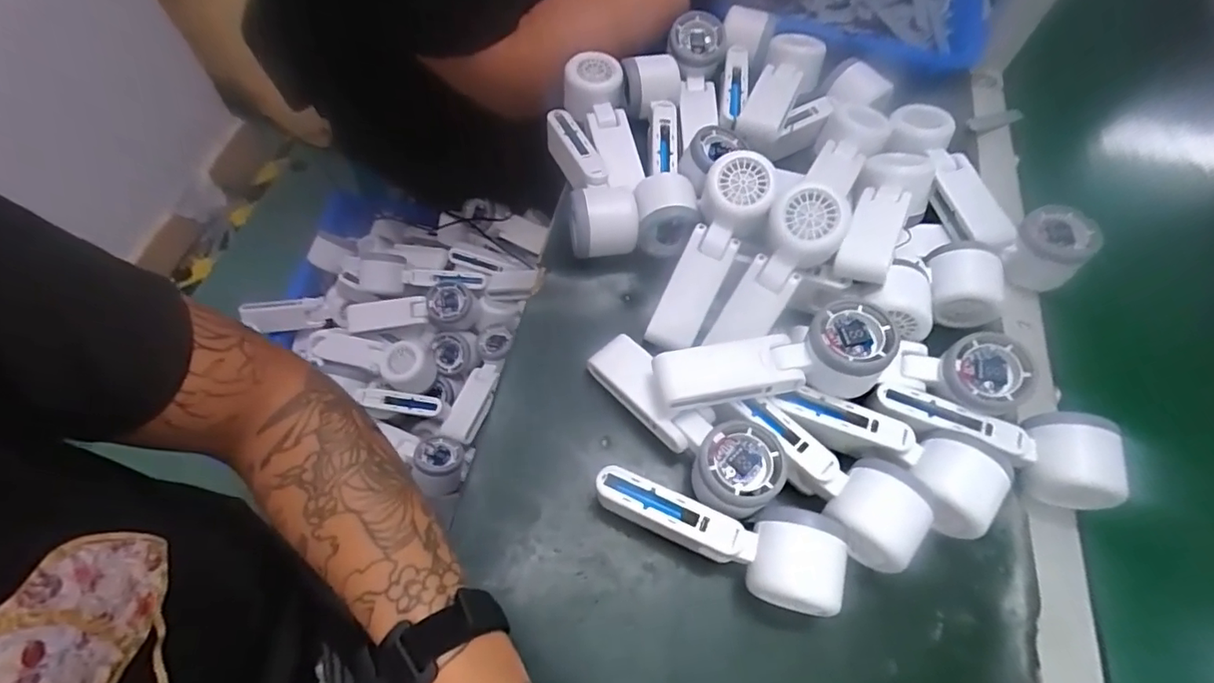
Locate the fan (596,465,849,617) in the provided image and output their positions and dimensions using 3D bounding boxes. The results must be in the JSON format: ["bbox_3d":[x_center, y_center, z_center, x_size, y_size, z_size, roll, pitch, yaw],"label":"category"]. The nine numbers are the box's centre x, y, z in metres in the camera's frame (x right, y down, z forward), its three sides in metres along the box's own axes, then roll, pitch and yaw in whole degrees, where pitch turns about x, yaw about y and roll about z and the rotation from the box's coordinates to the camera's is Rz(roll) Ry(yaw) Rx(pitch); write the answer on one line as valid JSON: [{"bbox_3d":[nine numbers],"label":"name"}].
[{"bbox_3d":[0.070,0.130,0.378,0.161,0.055,0.055,17,62,6],"label":"fan"}]

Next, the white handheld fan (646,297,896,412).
[{"bbox_3d":[0.117,0.013,0.393,0.160,0.043,0.051,-9,63,-8],"label":"white handheld fan"}]

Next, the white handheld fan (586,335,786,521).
[{"bbox_3d":[0.053,0.057,0.411,0.065,0.038,0.168,-37,57,-20],"label":"white handheld fan"}]

